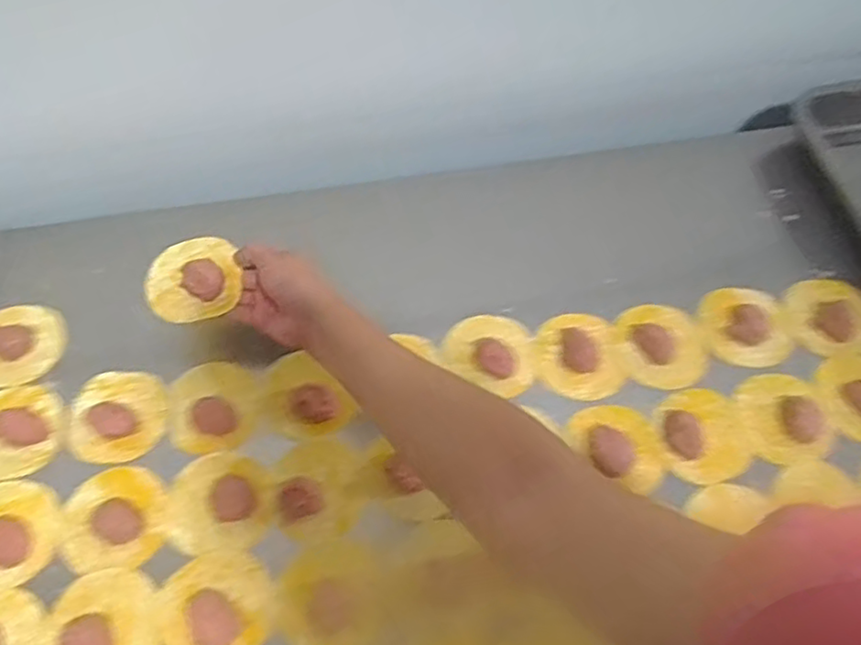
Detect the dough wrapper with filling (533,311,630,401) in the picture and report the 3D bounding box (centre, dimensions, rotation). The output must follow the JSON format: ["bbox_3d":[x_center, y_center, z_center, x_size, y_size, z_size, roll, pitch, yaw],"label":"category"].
[{"bbox_3d":[0.134,0.030,0.603,0.073,0.018,0.086,-11,64,-6],"label":"dough wrapper with filling"}]

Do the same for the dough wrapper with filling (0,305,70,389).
[{"bbox_3d":[-0.377,0.021,0.597,0.073,0.022,0.085,32,67,14],"label":"dough wrapper with filling"}]

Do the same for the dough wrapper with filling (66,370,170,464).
[{"bbox_3d":[-0.268,0.079,0.569,0.081,0.016,0.080,0,63,0],"label":"dough wrapper with filling"}]

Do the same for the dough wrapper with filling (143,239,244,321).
[{"bbox_3d":[-0.205,-0.040,0.563,0.078,0.027,0.079,0,61,-1],"label":"dough wrapper with filling"}]

